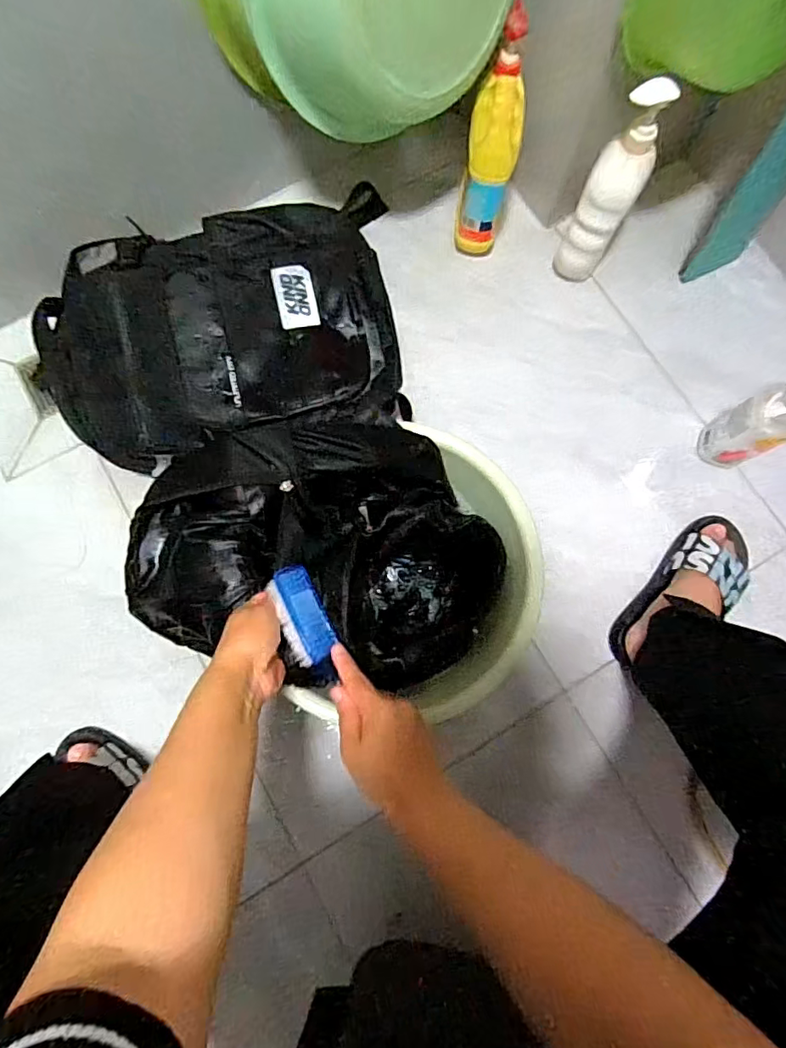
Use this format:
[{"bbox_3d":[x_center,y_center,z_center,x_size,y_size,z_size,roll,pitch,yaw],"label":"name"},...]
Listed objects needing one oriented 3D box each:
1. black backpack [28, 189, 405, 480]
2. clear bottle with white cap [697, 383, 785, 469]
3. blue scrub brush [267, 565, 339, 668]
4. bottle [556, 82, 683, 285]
[{"bbox_3d":[-0.246,-0.287,0.751,0.528,0.105,0.411,-13,79,-3],"label":"black backpack"},{"bbox_3d":[0.488,-0.136,0.669,0.075,0.190,0.075,-26,80,-5],"label":"clear bottle with white cap"},{"bbox_3d":[-0.091,0.090,0.503,0.031,0.046,0.094,-32,77,37],"label":"blue scrub brush"},{"bbox_3d":[0.294,-0.447,0.697,0.072,0.266,0.074,0,78,0],"label":"bottle"}]

